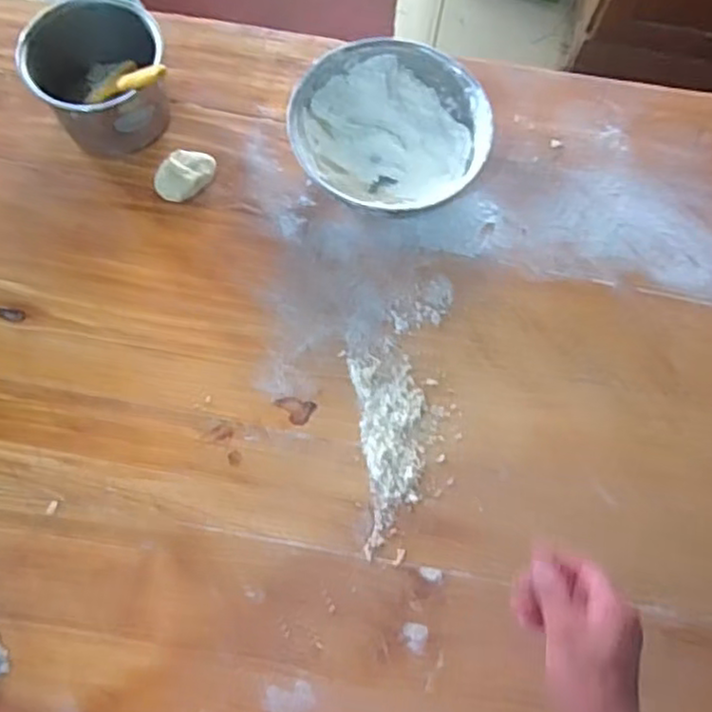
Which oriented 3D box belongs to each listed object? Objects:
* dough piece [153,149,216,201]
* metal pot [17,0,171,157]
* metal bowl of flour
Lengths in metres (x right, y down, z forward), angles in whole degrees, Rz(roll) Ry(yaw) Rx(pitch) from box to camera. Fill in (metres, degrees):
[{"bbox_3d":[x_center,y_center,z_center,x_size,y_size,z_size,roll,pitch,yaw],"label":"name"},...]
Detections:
[{"bbox_3d":[-0.178,-0.188,0.719,0.063,0.026,0.046,-40,76,-14],"label":"dough piece"},{"bbox_3d":[-0.257,-0.283,0.699,0.133,0.117,0.121,0,70,-1],"label":"metal pot"},{"bbox_3d":[0.032,-0.230,0.720,0.191,0.068,0.183,0,70,-1],"label":"metal bowl of flour"}]

